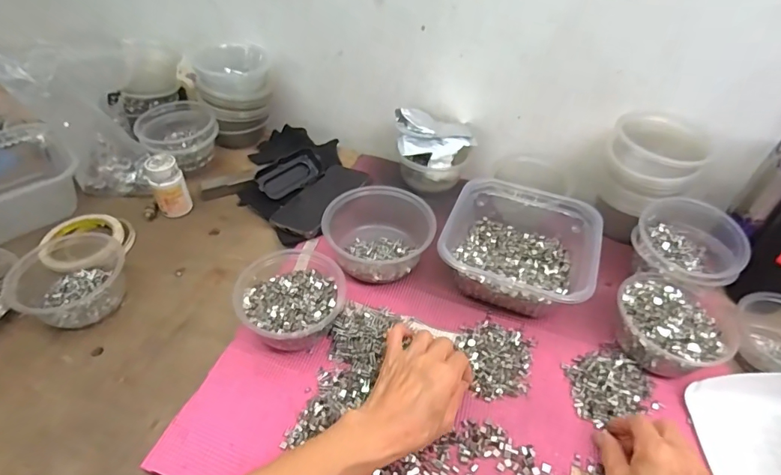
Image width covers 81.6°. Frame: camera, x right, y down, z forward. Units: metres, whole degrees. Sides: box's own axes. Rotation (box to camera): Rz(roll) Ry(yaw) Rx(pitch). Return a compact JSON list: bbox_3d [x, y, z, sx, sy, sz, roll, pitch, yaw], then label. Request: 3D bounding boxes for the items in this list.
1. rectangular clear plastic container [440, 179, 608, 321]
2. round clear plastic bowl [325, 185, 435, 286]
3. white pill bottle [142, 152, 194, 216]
[{"bbox_3d":[0.162,0.011,0.568,0.170,0.075,0.172,19,48,16],"label":"rectangular clear plastic container"},{"bbox_3d":[-0.015,-0.008,0.572,0.115,0.085,0.119,1,46,-1],"label":"round clear plastic bowl"},{"bbox_3d":[-0.313,-0.072,0.636,0.045,0.081,0.045,-22,50,-22],"label":"white pill bottle"}]

